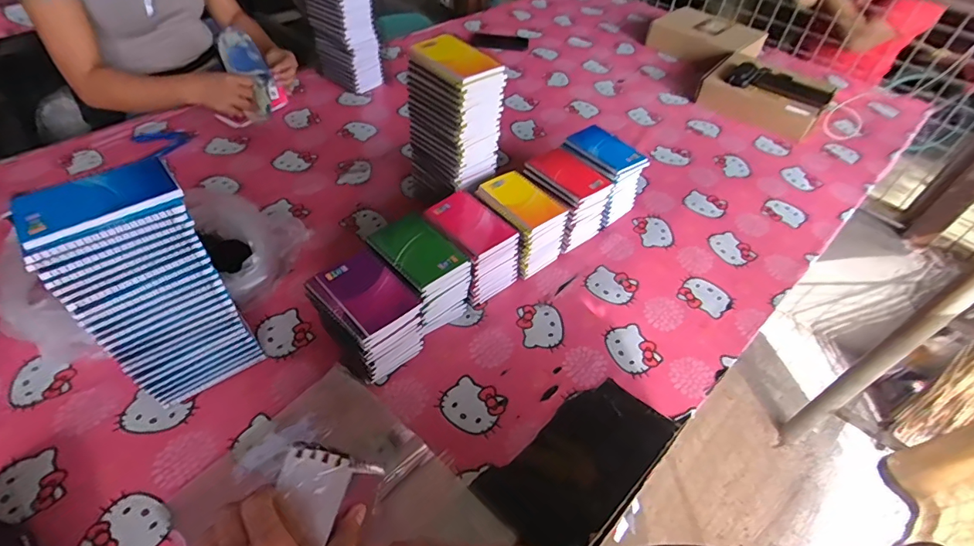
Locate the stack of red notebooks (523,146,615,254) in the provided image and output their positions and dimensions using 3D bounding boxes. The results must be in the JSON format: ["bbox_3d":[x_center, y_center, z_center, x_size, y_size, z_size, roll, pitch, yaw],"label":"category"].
[{"bbox_3d":[0.137,-0.132,0.851,0.107,0.128,0.132,-29,56,-27],"label":"stack of red notebooks"}]

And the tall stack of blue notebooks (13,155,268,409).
[{"bbox_3d":[-0.385,0.027,0.568,0.136,0.292,0.095,-25,54,-25],"label":"tall stack of blue notebooks"}]

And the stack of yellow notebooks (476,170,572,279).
[{"bbox_3d":[0.052,-0.082,0.801,0.106,0.115,0.136,-34,59,-30],"label":"stack of yellow notebooks"}]

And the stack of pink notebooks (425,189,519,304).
[{"bbox_3d":[-0.026,-0.043,0.759,0.093,0.117,0.139,-31,57,-28],"label":"stack of pink notebooks"}]

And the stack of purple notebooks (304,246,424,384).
[{"bbox_3d":[-0.159,0.058,0.653,0.132,0.122,0.099,38,56,26],"label":"stack of purple notebooks"}]

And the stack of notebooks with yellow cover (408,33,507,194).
[{"bbox_3d":[-0.054,-0.247,0.802,0.141,0.242,0.098,37,55,26],"label":"stack of notebooks with yellow cover"}]

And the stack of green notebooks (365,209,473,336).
[{"bbox_3d":[-0.098,0.004,0.711,0.129,0.127,0.095,38,56,26],"label":"stack of green notebooks"}]

